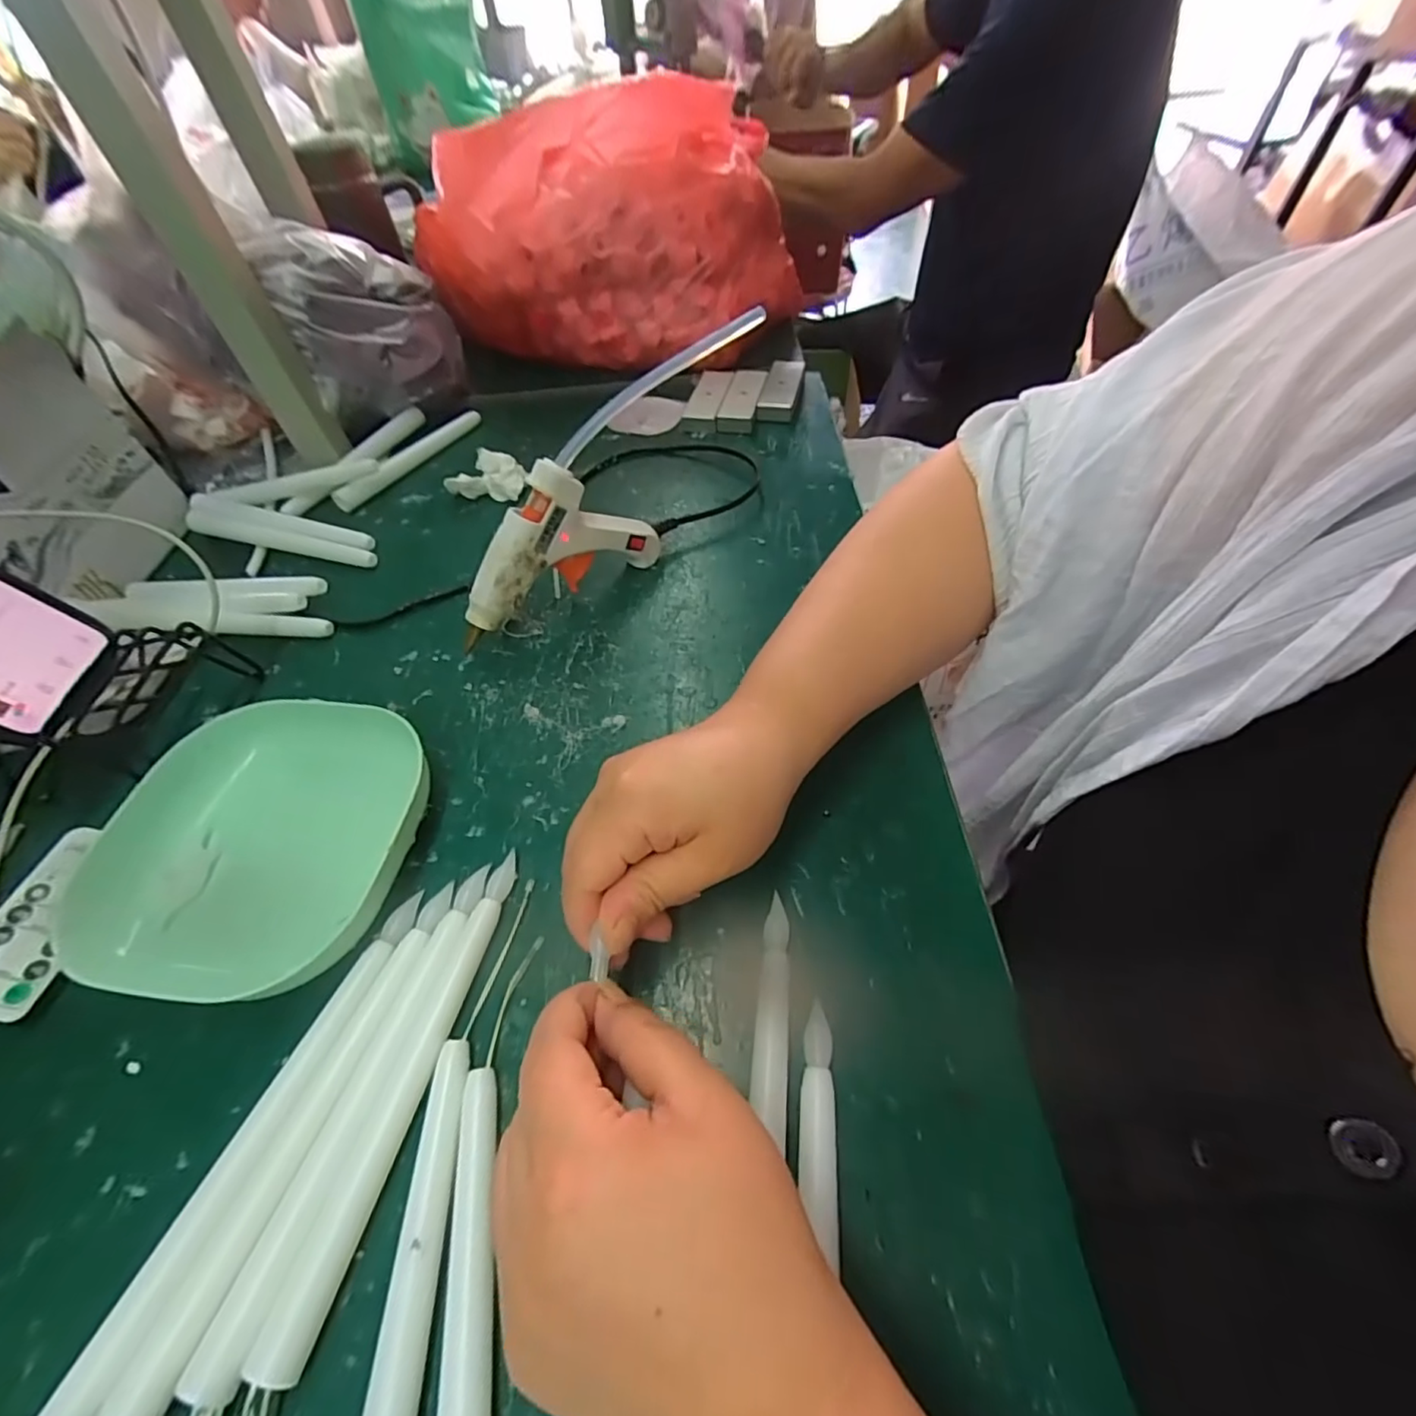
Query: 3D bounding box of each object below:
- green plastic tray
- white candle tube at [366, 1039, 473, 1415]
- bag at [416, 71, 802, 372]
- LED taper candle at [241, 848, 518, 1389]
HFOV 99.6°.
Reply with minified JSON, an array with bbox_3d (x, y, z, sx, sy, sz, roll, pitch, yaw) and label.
[{"bbox_3d":[-0.212,0.064,0.293,0.139,0.029,0.141,0,54,5],"label":"green plastic tray"},{"bbox_3d":[-0.097,0.195,0.194,0.015,0.015,0.151,-5,54,1],"label":"white candle tube"},{"bbox_3d":[-0.083,-0.423,0.545,0.336,0.170,0.209,-8,54,-1],"label":"bag"},{"bbox_3d":[-0.116,0.140,0.236,0.017,0.014,0.172,9,56,11],"label":"LED taper candle"}]

